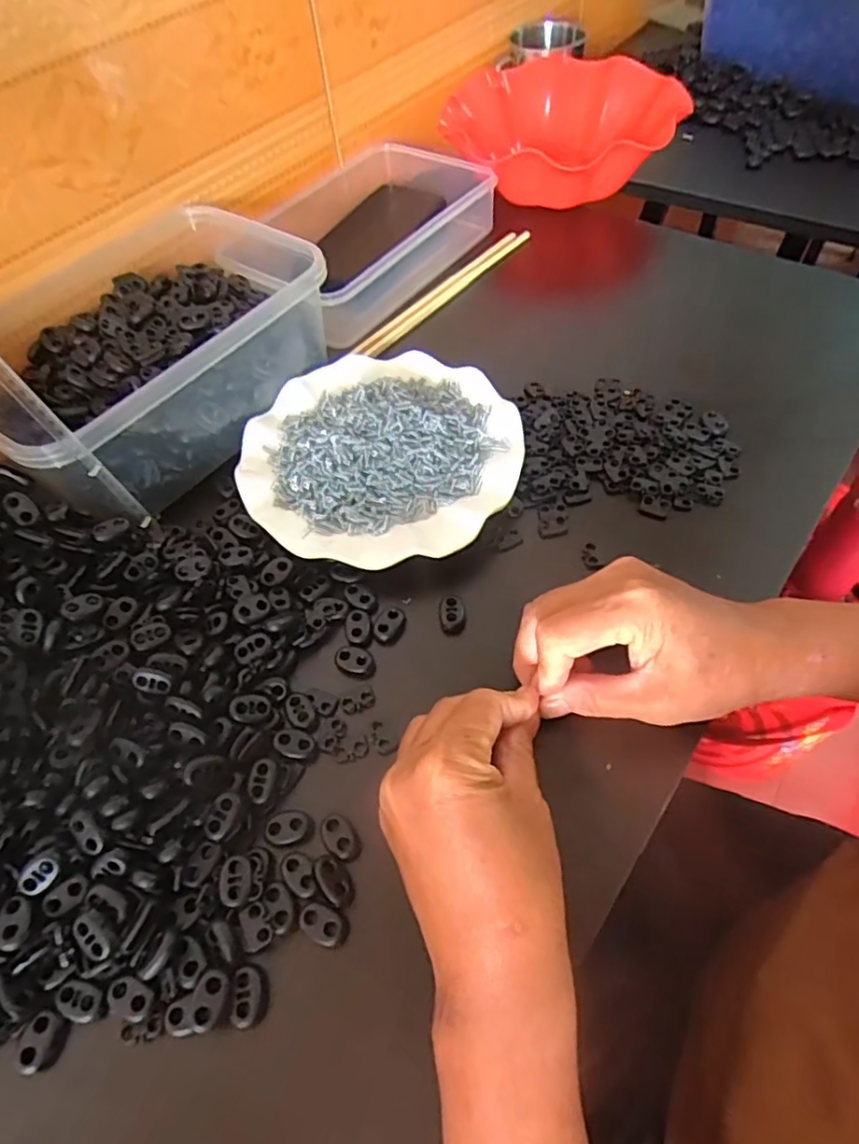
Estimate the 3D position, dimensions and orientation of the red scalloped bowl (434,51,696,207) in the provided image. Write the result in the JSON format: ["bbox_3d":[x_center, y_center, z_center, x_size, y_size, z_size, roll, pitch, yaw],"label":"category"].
[{"bbox_3d":[0.126,-0.432,0.624,0.214,0.072,0.201,-2,55,3],"label":"red scalloped bowl"}]

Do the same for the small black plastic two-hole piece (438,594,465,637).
[{"bbox_3d":[0.013,0.025,0.360,0.015,0.007,0.024,-3,55,2],"label":"small black plastic two-hole piece"}]

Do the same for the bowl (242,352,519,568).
[{"bbox_3d":[-0.033,-0.083,0.413,0.179,0.031,0.178,-2,55,3],"label":"bowl"}]

